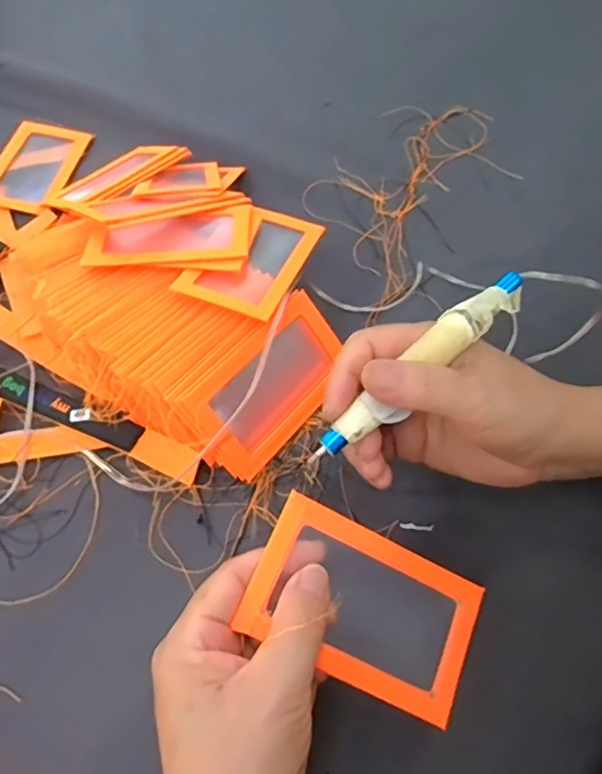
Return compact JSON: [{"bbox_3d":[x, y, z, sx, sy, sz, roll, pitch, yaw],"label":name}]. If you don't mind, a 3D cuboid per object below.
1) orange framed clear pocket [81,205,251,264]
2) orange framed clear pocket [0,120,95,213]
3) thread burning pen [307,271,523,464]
[{"bbox_3d":[-0.085,-0.097,0.374,0.101,0.010,0.057,-3,47,1],"label":"orange framed clear pocket"},{"bbox_3d":[-0.231,-0.191,0.495,0.068,0.007,0.104,9,59,5],"label":"orange framed clear pocket"},{"bbox_3d":[0.056,-0.010,0.265,0.129,0.012,0.019,-42,66,-6],"label":"thread burning pen"}]

